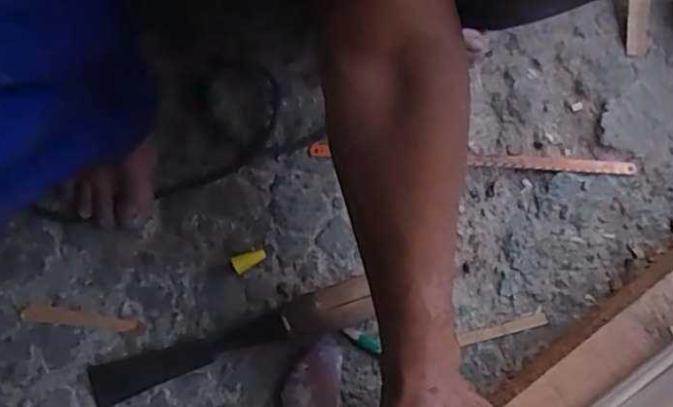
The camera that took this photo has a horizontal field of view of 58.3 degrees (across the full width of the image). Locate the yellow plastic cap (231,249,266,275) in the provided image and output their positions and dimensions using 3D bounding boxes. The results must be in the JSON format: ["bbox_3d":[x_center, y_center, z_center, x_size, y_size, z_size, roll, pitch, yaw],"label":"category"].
[{"bbox_3d":[-0.083,0.054,0.571,0.033,0.013,0.017,-23,79,-4],"label":"yellow plastic cap"}]

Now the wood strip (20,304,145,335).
[{"bbox_3d":[-0.240,0.110,0.572,0.117,0.004,0.016,7,78,2],"label":"wood strip"}]

